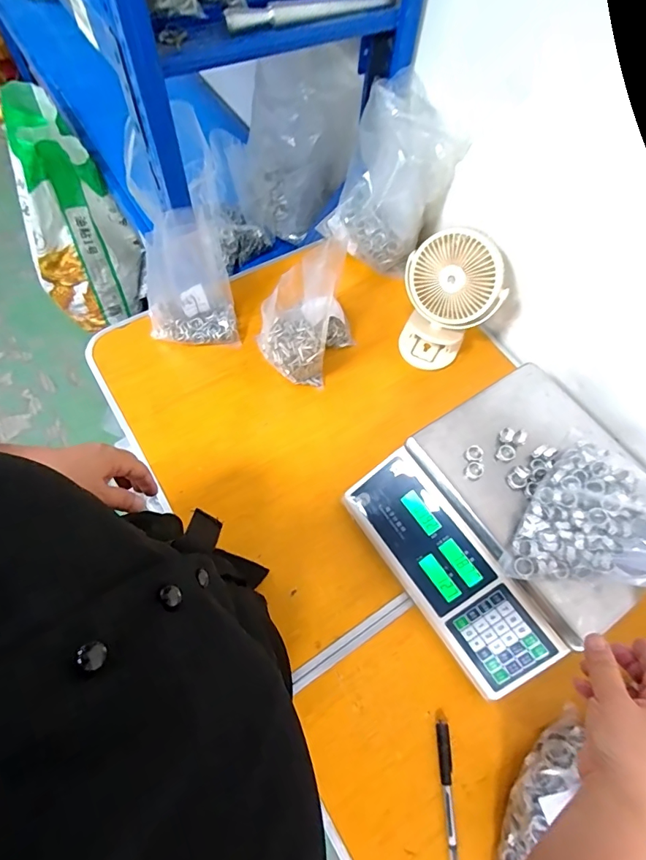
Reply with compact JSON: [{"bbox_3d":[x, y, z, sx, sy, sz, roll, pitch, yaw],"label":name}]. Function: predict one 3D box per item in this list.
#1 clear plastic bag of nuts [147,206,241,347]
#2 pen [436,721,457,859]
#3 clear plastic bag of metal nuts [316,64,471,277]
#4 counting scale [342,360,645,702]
[{"bbox_3d":[-0.215,-0.230,0.684,0.133,0.156,0.142,-11,65,-9],"label":"clear plastic bag of nuts"},{"bbox_3d":[0.136,0.400,0.470,0.014,0.013,0.145,2,63,-2],"label":"pen"},{"bbox_3d":[0.105,-0.403,0.740,0.151,0.250,0.165,-30,69,-17],"label":"clear plastic bag of metal nuts"},{"bbox_3d":[0.236,0.106,0.557,0.314,0.128,0.283,-30,69,-17],"label":"counting scale"}]

